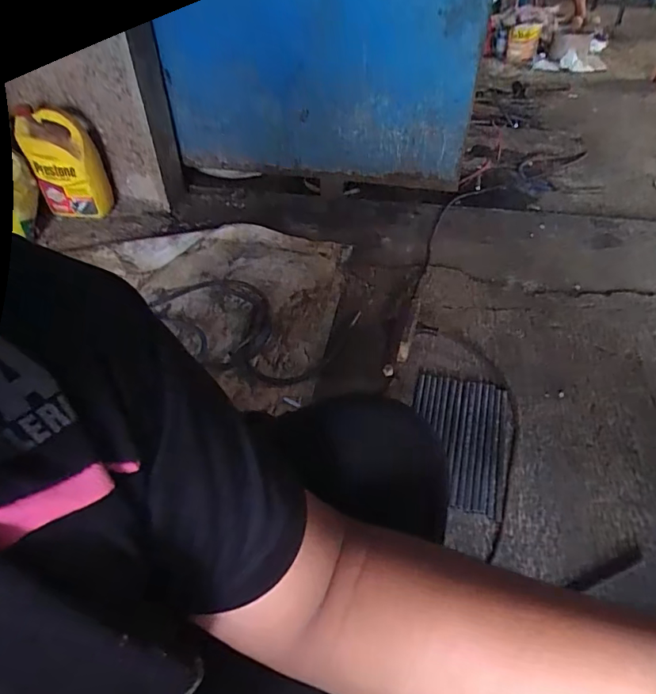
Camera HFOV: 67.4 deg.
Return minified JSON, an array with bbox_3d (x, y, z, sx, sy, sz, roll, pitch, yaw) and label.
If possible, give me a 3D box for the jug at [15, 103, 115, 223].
[{"bbox_3d":[-0.741,-0.513,1.393,0.179,0.282,0.103,-19,47,-15],"label":"jug"}]

